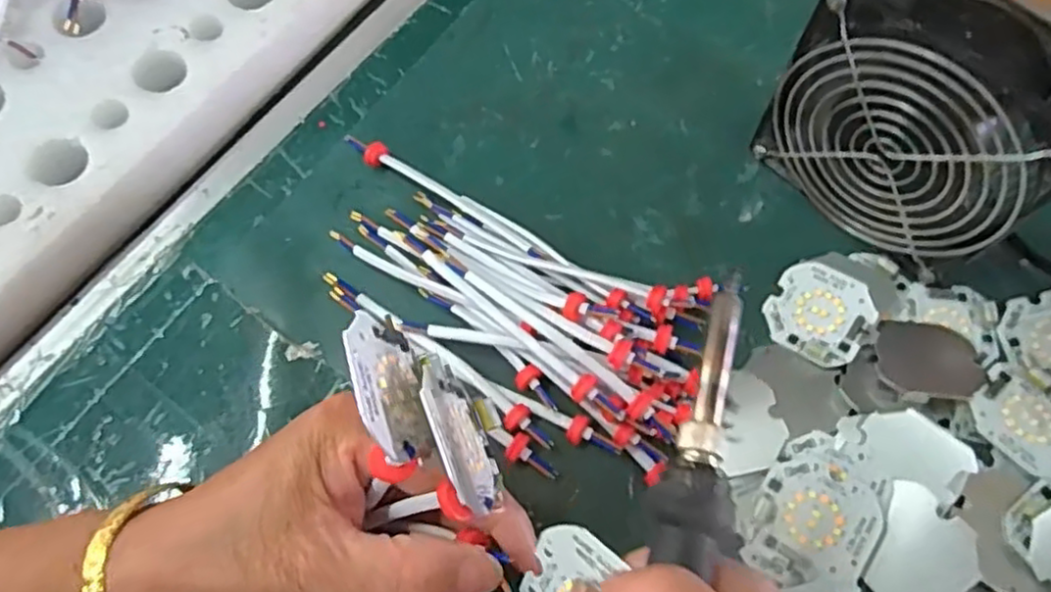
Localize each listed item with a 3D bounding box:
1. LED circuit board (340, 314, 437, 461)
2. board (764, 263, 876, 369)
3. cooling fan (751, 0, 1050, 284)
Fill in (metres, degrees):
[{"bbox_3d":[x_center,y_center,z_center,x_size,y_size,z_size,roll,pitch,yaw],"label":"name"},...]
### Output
[{"bbox_3d":[-0.041,0.028,0.206,0.005,0.040,0.044,-25,68,13],"label":"LED circuit board"},{"bbox_3d":[0.144,0.008,0.336,0.047,0.009,0.046,31,71,13],"label":"board"},{"bbox_3d":[0.176,-0.077,0.313,0.045,0.121,0.115,-42,72,-15],"label":"cooling fan"}]

